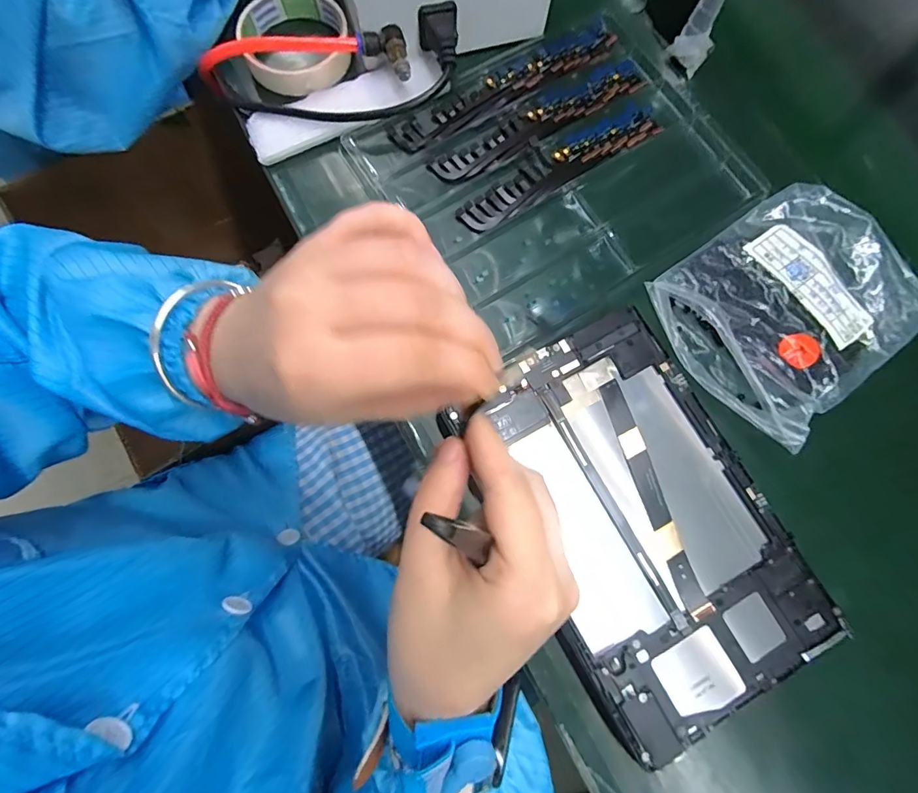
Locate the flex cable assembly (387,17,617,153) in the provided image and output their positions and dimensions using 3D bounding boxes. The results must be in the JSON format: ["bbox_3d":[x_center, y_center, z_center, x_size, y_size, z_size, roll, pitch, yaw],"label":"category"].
[{"bbox_3d":[0.041,-0.255,0.369,0.208,0.006,0.036,-33,81,-10],"label":"flex cable assembly"}]

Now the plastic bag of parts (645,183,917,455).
[{"bbox_3d":[0.236,-0.064,0.325,0.169,0.026,0.141,-35,81,-10],"label":"plastic bag of parts"}]

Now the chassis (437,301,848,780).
[{"bbox_3d":[0.110,0.073,0.280,0.151,0.007,0.233,-29,81,-6],"label":"chassis"}]

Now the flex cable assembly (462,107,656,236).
[{"bbox_3d":[0.081,-0.182,0.354,0.183,0.006,0.034,-33,81,-10],"label":"flex cable assembly"}]

